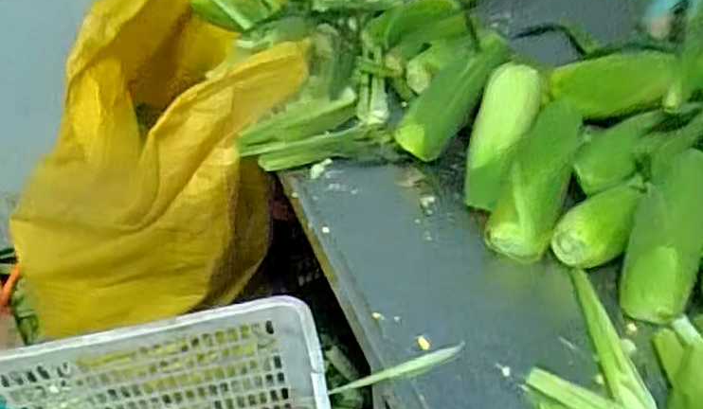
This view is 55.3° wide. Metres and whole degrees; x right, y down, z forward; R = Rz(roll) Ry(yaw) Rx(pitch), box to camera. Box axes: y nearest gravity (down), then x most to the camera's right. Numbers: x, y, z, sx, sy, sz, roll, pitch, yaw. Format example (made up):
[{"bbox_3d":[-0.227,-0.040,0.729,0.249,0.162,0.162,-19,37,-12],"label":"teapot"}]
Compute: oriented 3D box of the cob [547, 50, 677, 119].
[{"bbox_3d":[0.325,-0.152,0.843,0.137,0.061,0.061,6,42,10],"label":"cob"}]

